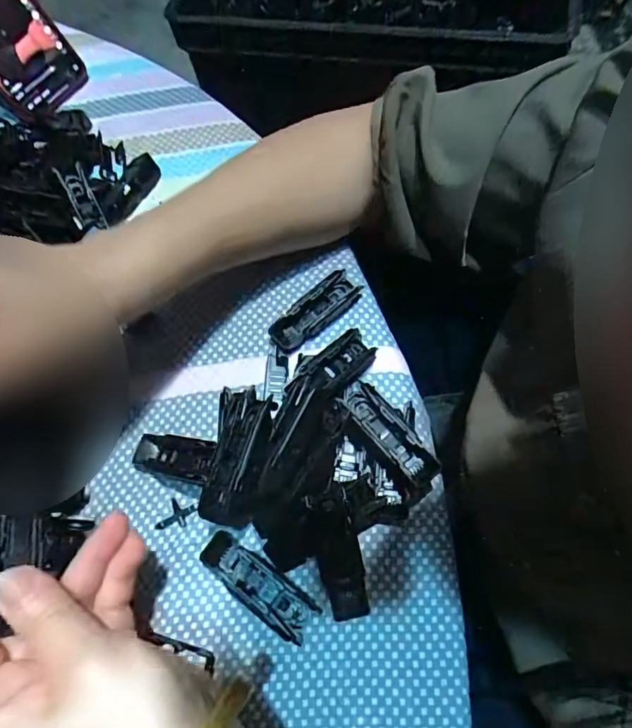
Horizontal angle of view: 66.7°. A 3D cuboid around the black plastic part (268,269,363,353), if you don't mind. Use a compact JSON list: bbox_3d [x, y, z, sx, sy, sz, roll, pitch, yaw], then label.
[{"bbox_3d":[-0.001,-0.034,0.313,0.067,0.015,0.021,-38,71,-12],"label":"black plastic part"}]

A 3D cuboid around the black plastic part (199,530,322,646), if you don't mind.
[{"bbox_3d":[-0.031,0.115,0.252,0.067,0.011,0.022,35,74,16],"label":"black plastic part"}]

